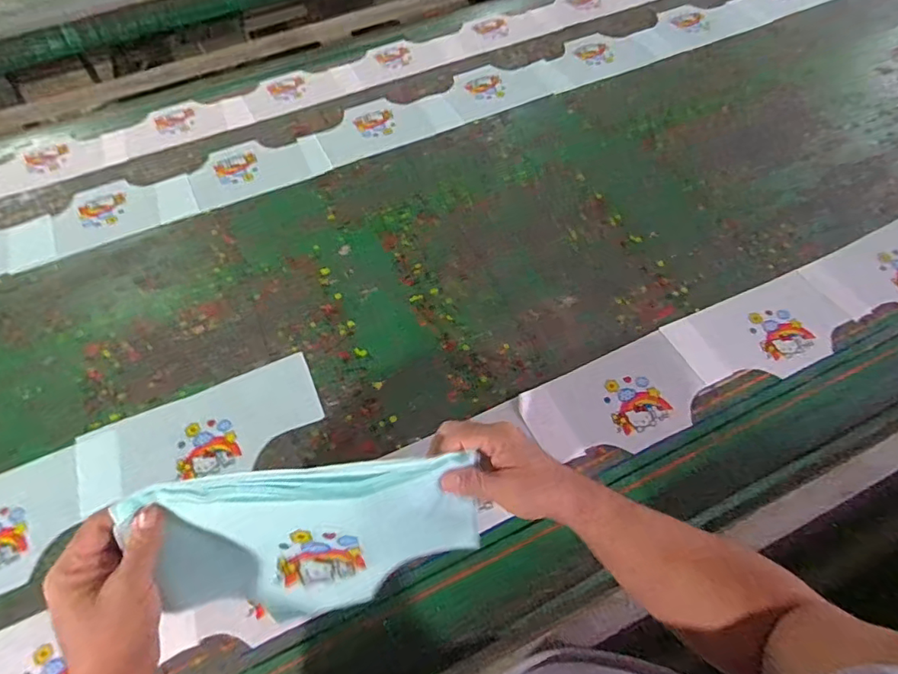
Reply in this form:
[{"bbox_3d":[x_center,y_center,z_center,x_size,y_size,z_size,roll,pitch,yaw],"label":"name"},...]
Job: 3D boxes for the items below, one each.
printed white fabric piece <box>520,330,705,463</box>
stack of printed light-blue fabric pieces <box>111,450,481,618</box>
[{"bbox_3d":[0.225,0.088,0.712,0.234,0.007,0.133,-23,60,-12],"label":"printed white fabric piece"},{"bbox_3d":[-0.119,0.191,0.490,0.281,0.153,0.040,-1,26,-11],"label":"stack of printed light-blue fabric pieces"}]

